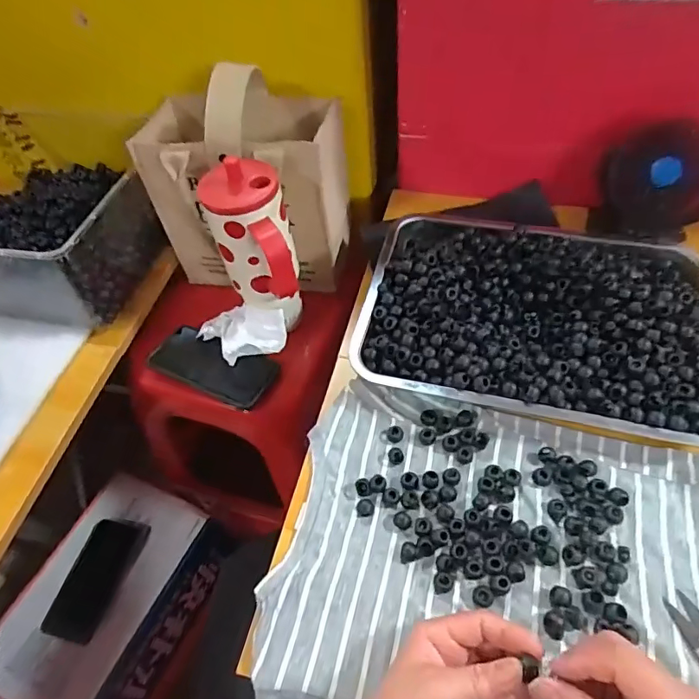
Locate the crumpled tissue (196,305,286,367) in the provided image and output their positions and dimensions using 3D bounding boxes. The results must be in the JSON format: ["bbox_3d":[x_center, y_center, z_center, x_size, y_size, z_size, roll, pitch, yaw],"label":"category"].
[{"bbox_3d":[-0.142,-0.022,0.648,0.112,0.036,0.076,19,58,19],"label":"crumpled tissue"}]

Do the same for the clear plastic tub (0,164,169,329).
[{"bbox_3d":[-0.390,-0.174,0.687,0.280,0.142,0.268,11,56,14],"label":"clear plastic tub"}]

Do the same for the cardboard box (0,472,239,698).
[{"bbox_3d":[-0.359,0.406,0.817,0.217,0.167,0.325,19,58,19],"label":"cardboard box"}]

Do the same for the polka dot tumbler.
[{"bbox_3d":[-0.092,-0.103,0.584,0.083,0.197,0.111,-35,58,-18],"label":"polka dot tumbler"}]

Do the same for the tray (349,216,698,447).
[{"bbox_3d":[0.190,-0.045,0.528,0.343,0.058,0.261,7,55,11],"label":"tray"}]

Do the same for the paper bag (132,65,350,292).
[{"bbox_3d":[-0.125,-0.222,0.660,0.225,0.258,0.144,9,55,12],"label":"paper bag"}]

